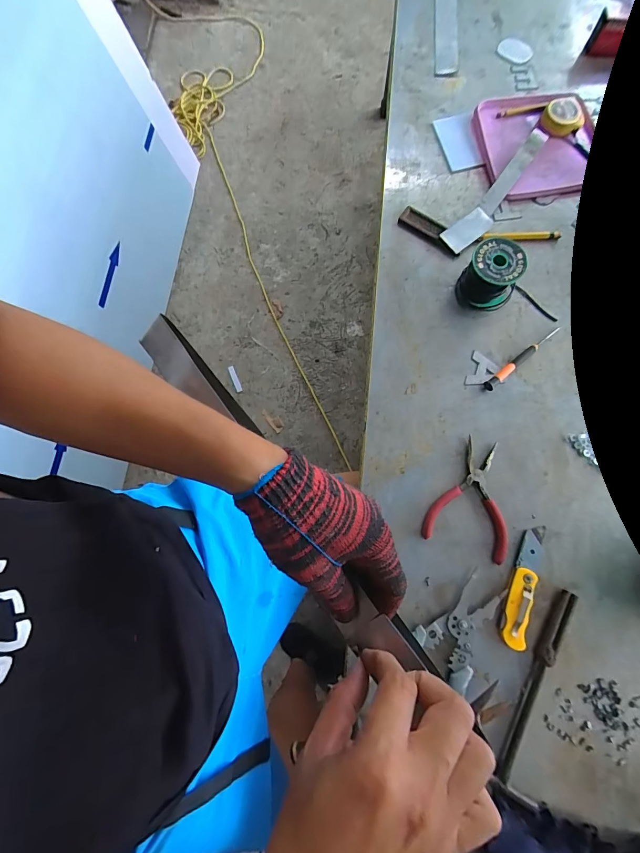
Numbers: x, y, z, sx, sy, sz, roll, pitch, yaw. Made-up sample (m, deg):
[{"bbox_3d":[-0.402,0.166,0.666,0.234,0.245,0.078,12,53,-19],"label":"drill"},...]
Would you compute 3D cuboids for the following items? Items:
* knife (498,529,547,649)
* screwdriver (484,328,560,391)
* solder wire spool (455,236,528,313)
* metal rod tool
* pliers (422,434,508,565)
[{"bbox_3d":[0.244,0.190,0.447,0.030,0.014,0.143,20,77,6],"label":"knife"},{"bbox_3d":[0.282,-0.096,0.516,0.142,0.010,0.012,-39,78,-8],"label":"screwdriver"},{"bbox_3d":[0.239,-0.210,0.517,0.072,0.069,0.066,0,76,2],"label":"solder wire spool"},{"bbox_3d":[0.247,0.290,0.425,0.017,0.011,0.213,28,78,8],"label":"metal rod tool"},{"bbox_3d":[0.199,0.089,0.474,0.101,0.008,0.140,20,77,7],"label":"pliers"}]

